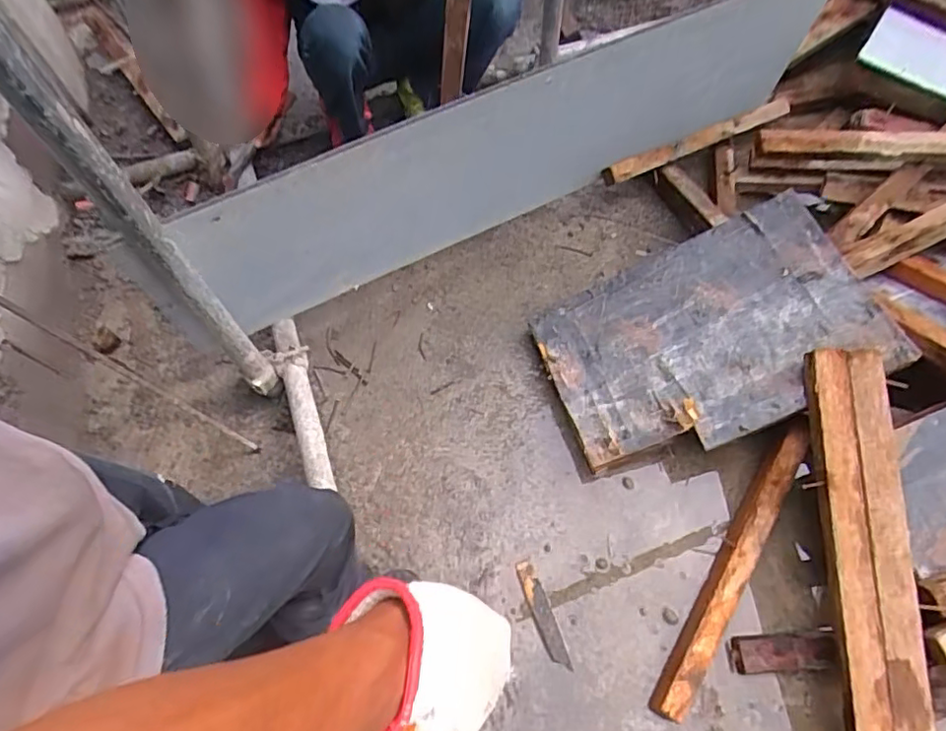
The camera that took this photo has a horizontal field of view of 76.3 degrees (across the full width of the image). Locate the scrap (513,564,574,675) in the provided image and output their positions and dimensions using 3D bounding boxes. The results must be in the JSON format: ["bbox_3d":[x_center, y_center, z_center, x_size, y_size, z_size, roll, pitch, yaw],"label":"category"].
[{"bbox_3d":[0.128,0.457,1.106,0.039,0.012,0.192,-20,64,-8],"label":"scrap"}]

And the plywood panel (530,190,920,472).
[{"bbox_3d":[0.432,-0.053,1.160,0.560,0.044,0.389,-30,69,16],"label":"plywood panel"}]

